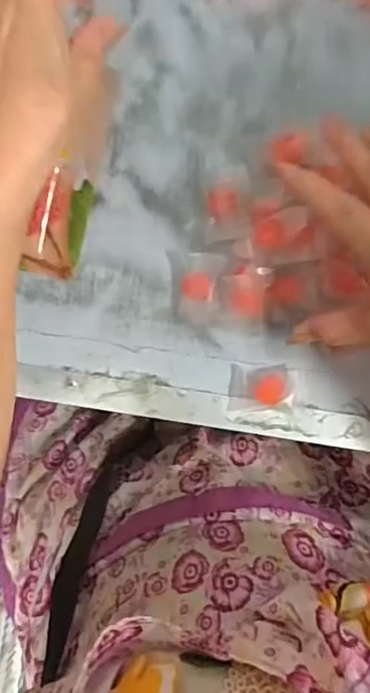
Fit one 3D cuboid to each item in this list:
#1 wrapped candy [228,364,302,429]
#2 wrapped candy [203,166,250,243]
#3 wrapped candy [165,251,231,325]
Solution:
[{"bbox_3d":[0.057,0.036,0.372,0.050,0.011,0.043,5,94,6],"label":"wrapped candy"},{"bbox_3d":[0.029,-0.100,0.363,0.031,0.016,0.051,-2,93,7],"label":"wrapped candy"},{"bbox_3d":[0.008,-0.041,0.372,0.040,0.015,0.050,4,94,6],"label":"wrapped candy"}]

